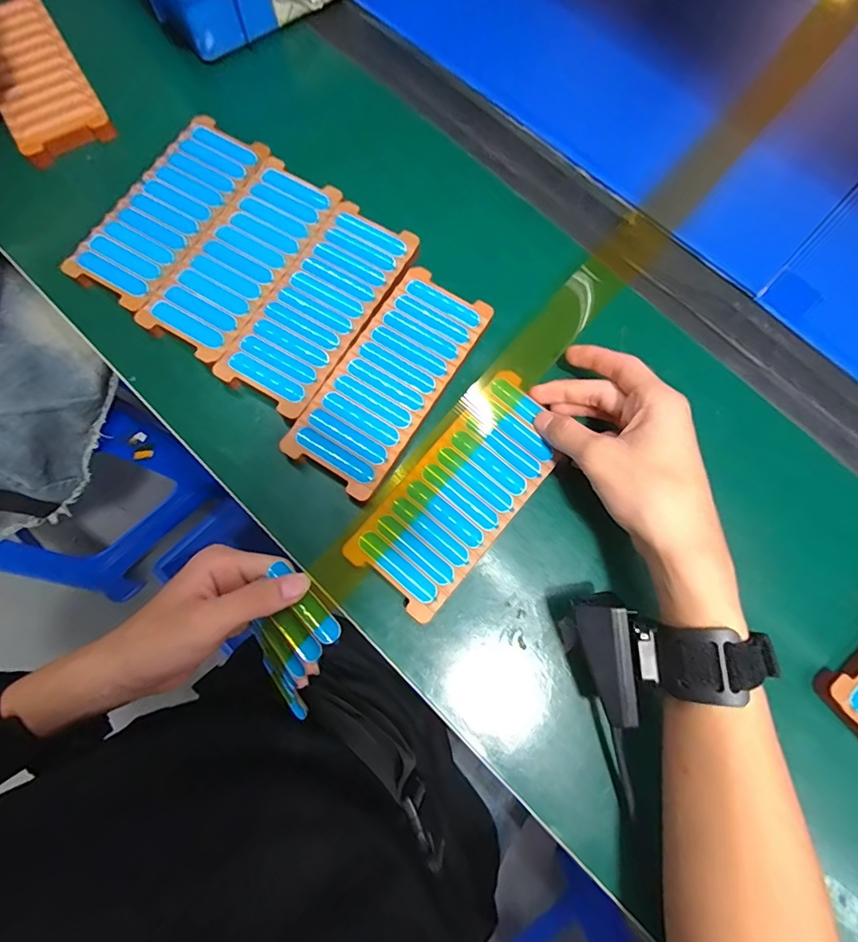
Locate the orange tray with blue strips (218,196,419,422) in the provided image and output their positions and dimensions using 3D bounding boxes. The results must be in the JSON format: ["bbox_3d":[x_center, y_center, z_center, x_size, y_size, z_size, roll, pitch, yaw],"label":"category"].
[{"bbox_3d":[-0.081,-0.125,0.361,0.075,0.005,0.168,31,77,6],"label":"orange tray with blue strips"}]

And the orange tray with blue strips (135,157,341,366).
[{"bbox_3d":[-0.146,-0.168,0.374,0.074,0.010,0.171,30,77,6],"label":"orange tray with blue strips"}]

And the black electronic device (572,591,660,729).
[{"bbox_3d":[0.107,0.105,0.268,0.032,0.017,0.070,-11,76,-4],"label":"black electronic device"}]

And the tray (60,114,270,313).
[{"bbox_3d":[-0.208,-0.211,0.388,0.074,0.012,0.174,30,77,6],"label":"tray"}]

